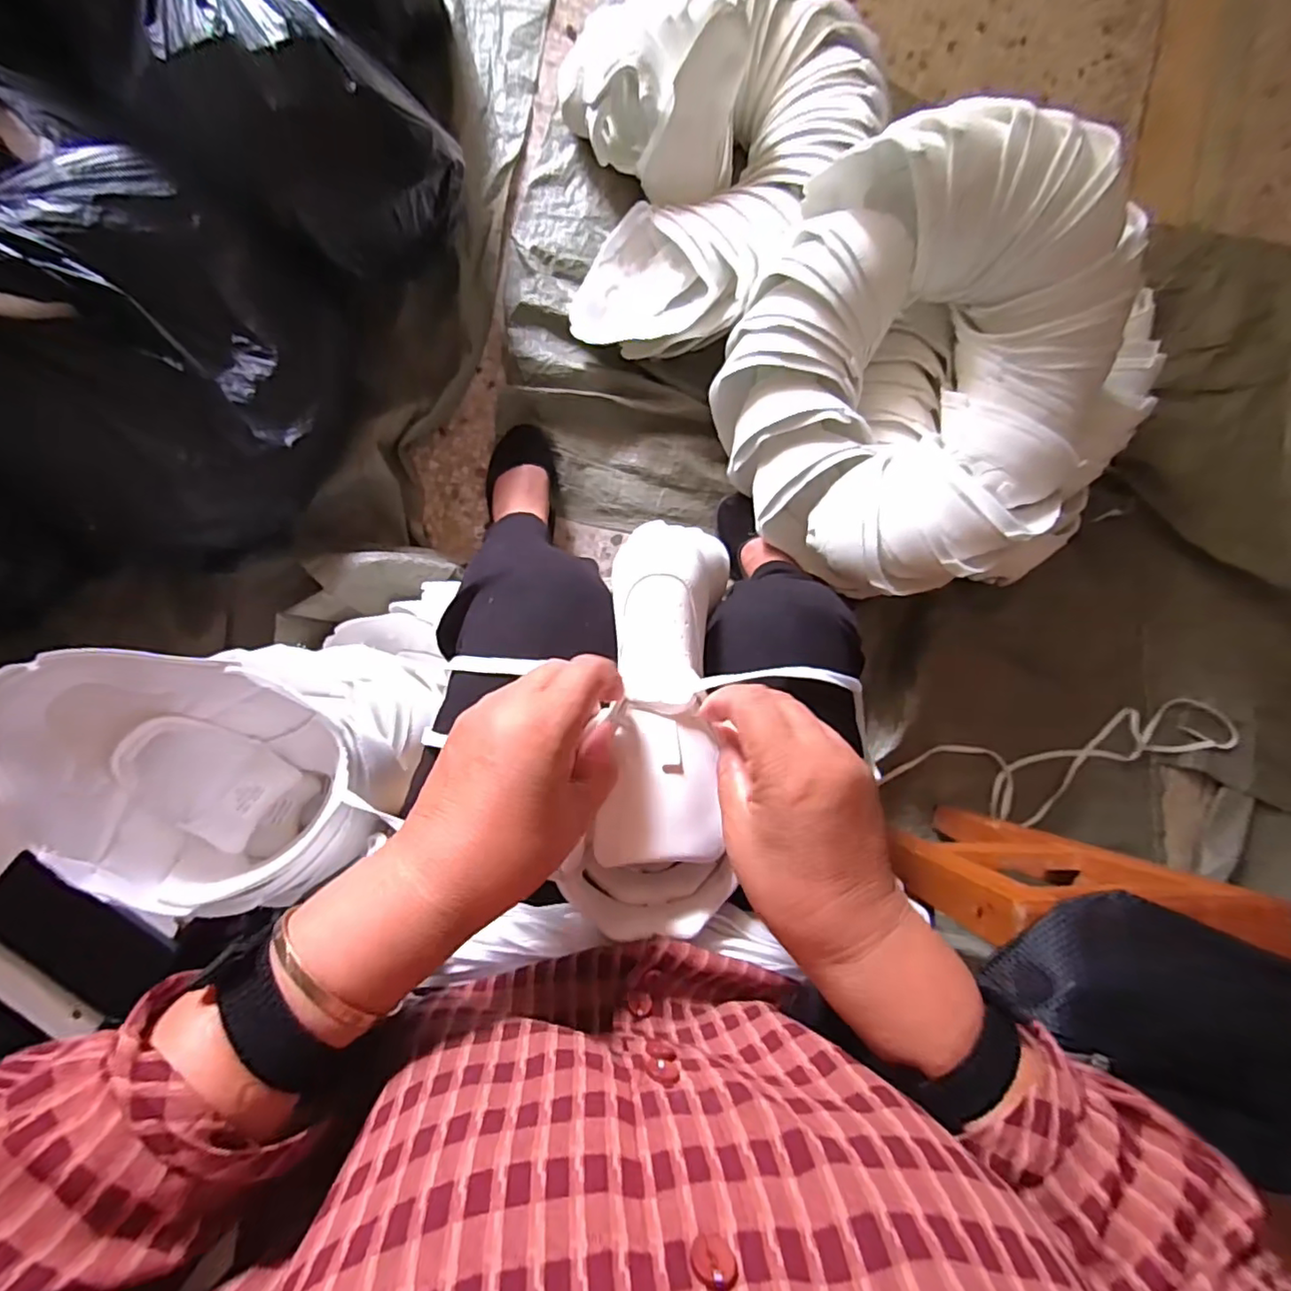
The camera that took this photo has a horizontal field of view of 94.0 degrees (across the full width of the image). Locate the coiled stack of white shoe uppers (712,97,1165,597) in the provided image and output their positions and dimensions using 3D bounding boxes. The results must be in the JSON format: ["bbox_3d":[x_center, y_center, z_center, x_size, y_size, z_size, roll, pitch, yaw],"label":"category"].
[{"bbox_3d":[0.347,-0.287,0.716,0.513,0.268,0.435,30,84,-3],"label":"coiled stack of white shoe uppers"}]

